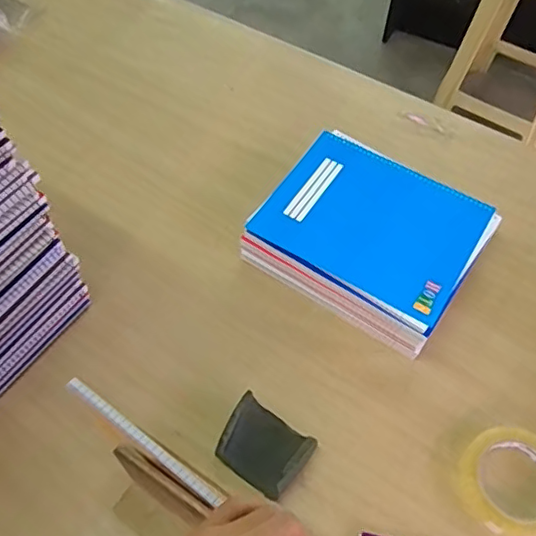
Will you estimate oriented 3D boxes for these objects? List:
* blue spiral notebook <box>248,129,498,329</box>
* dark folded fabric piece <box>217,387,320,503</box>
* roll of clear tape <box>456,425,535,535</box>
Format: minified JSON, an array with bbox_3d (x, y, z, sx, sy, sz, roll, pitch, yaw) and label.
[{"bbox_3d":[0.131,-0.059,0.716,0.249,0.017,0.200,29,62,18],"label":"blue spiral notebook"},{"bbox_3d":[-0.006,0.181,0.574,0.088,0.023,0.073,30,62,18],"label":"dark folded fabric piece"},{"bbox_3d":[0.248,0.216,0.568,0.103,0.020,0.102,0,57,0],"label":"roll of clear tape"}]

